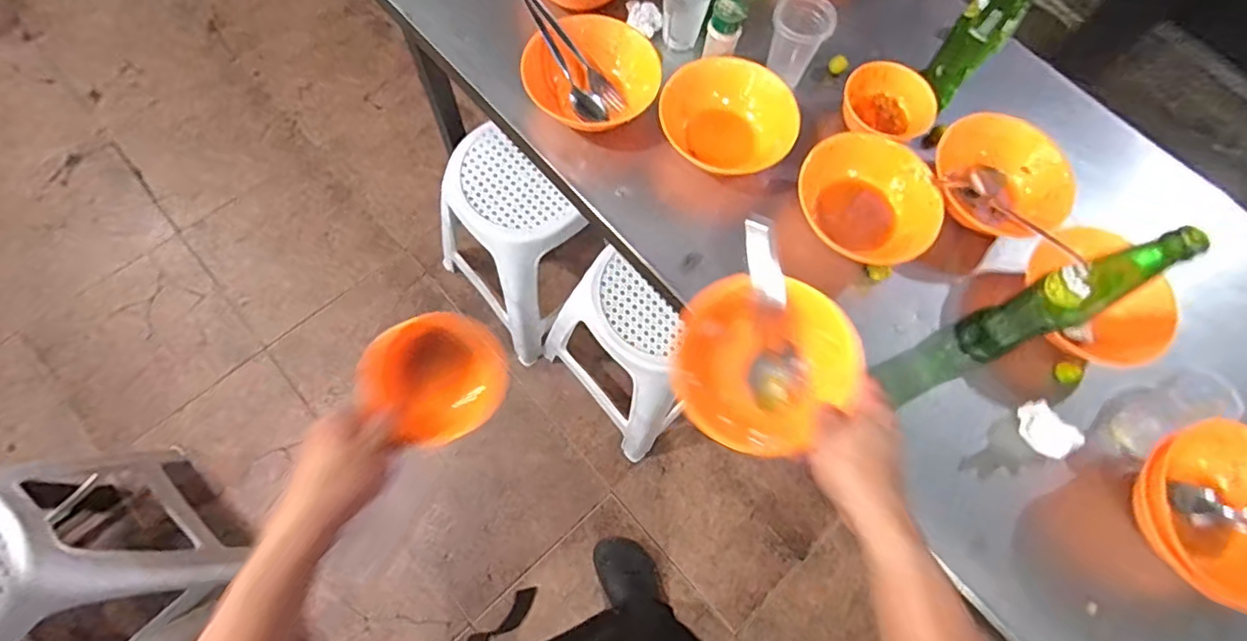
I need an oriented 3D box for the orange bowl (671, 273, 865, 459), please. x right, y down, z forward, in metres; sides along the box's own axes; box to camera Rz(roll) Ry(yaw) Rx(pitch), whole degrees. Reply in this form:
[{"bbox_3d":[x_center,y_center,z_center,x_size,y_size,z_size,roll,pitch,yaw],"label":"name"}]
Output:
[{"bbox_3d":[0.126,0.044,0.526,0.150,0.069,0.153,1,70,-2],"label":"orange bowl"}]

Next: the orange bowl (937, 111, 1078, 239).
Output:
[{"bbox_3d":[0.435,-0.165,0.675,0.142,0.055,0.160,-19,73,-9],"label":"orange bowl"}]

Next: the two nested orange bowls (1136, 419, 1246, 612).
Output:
[{"bbox_3d":[0.557,0.185,0.545,0.146,0.065,0.158,1,71,-3],"label":"two nested orange bowls"}]

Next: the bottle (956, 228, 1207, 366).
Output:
[{"bbox_3d":[0.399,-0.019,0.527,0.054,0.213,0.048,-25,74,-11],"label":"bottle"}]

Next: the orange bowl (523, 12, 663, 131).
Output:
[{"bbox_3d":[-0.035,-0.290,0.677,0.141,0.050,0.133,-35,76,-14],"label":"orange bowl"}]

